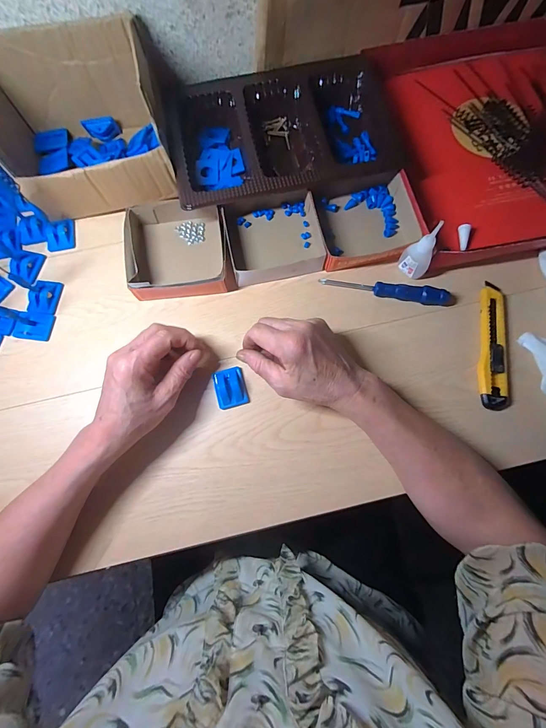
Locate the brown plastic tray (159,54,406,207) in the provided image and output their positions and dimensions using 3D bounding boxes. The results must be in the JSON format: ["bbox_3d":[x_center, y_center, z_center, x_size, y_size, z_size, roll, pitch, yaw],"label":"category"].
[{"bbox_3d":[0.021,-0.320,0.456,0.316,0.040,0.210,-12,76,-1],"label":"brown plastic tray"}]

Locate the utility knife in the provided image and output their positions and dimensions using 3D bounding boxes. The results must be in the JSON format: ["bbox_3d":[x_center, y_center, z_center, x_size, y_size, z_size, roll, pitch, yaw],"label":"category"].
[{"bbox_3d":[0.263,-0.023,0.394,0.031,0.012,0.152,7,76,4],"label":"utility knife"}]

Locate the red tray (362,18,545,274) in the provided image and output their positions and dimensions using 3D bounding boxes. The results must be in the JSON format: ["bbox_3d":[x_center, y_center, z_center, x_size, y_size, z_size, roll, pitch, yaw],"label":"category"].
[{"bbox_3d":[0.347,-0.322,0.455,0.378,0.043,0.364,-9,76,0],"label":"red tray"}]

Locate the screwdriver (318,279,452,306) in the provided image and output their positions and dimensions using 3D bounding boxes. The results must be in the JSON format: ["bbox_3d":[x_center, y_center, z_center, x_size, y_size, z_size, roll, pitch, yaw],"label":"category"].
[{"bbox_3d":[0.140,-0.090,0.414,0.157,0.018,0.021,7,76,4],"label":"screwdriver"}]

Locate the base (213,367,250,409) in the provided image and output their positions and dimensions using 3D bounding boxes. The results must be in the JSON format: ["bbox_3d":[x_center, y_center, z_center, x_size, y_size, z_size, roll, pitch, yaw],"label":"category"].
[{"bbox_3d":[-0.049,0.028,0.386,0.036,0.013,0.045,-15,76,-2],"label":"base"}]

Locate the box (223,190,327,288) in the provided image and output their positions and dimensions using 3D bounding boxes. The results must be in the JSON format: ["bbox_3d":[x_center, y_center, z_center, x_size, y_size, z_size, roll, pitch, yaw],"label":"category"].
[{"bbox_3d":[0.004,-0.167,0.428,0.121,0.028,0.123,-12,76,-1],"label":"box"}]

